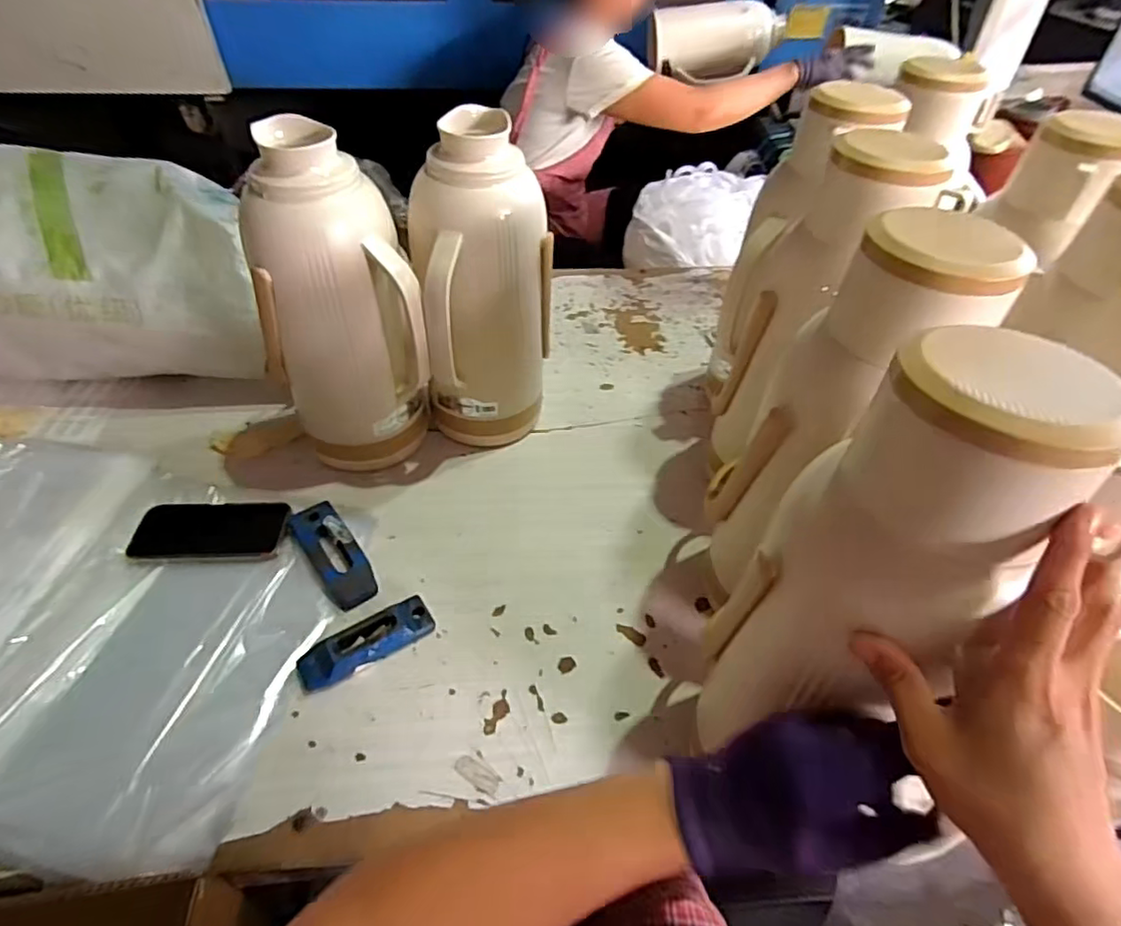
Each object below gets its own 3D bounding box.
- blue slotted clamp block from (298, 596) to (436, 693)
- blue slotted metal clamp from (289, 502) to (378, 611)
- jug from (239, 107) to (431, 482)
[{"bbox_3d":[-0.197,0.179,0.612,0.136,0.025,0.047,-26,52,-25],"label":"blue slotted clamp block"},{"bbox_3d":[-0.254,0.102,0.680,0.053,0.018,0.140,-27,53,-26],"label":"blue slotted metal clamp"},{"bbox_3d":[-0.246,-0.146,0.677,0.160,0.373,0.128,-19,50,-21],"label":"jug"}]

